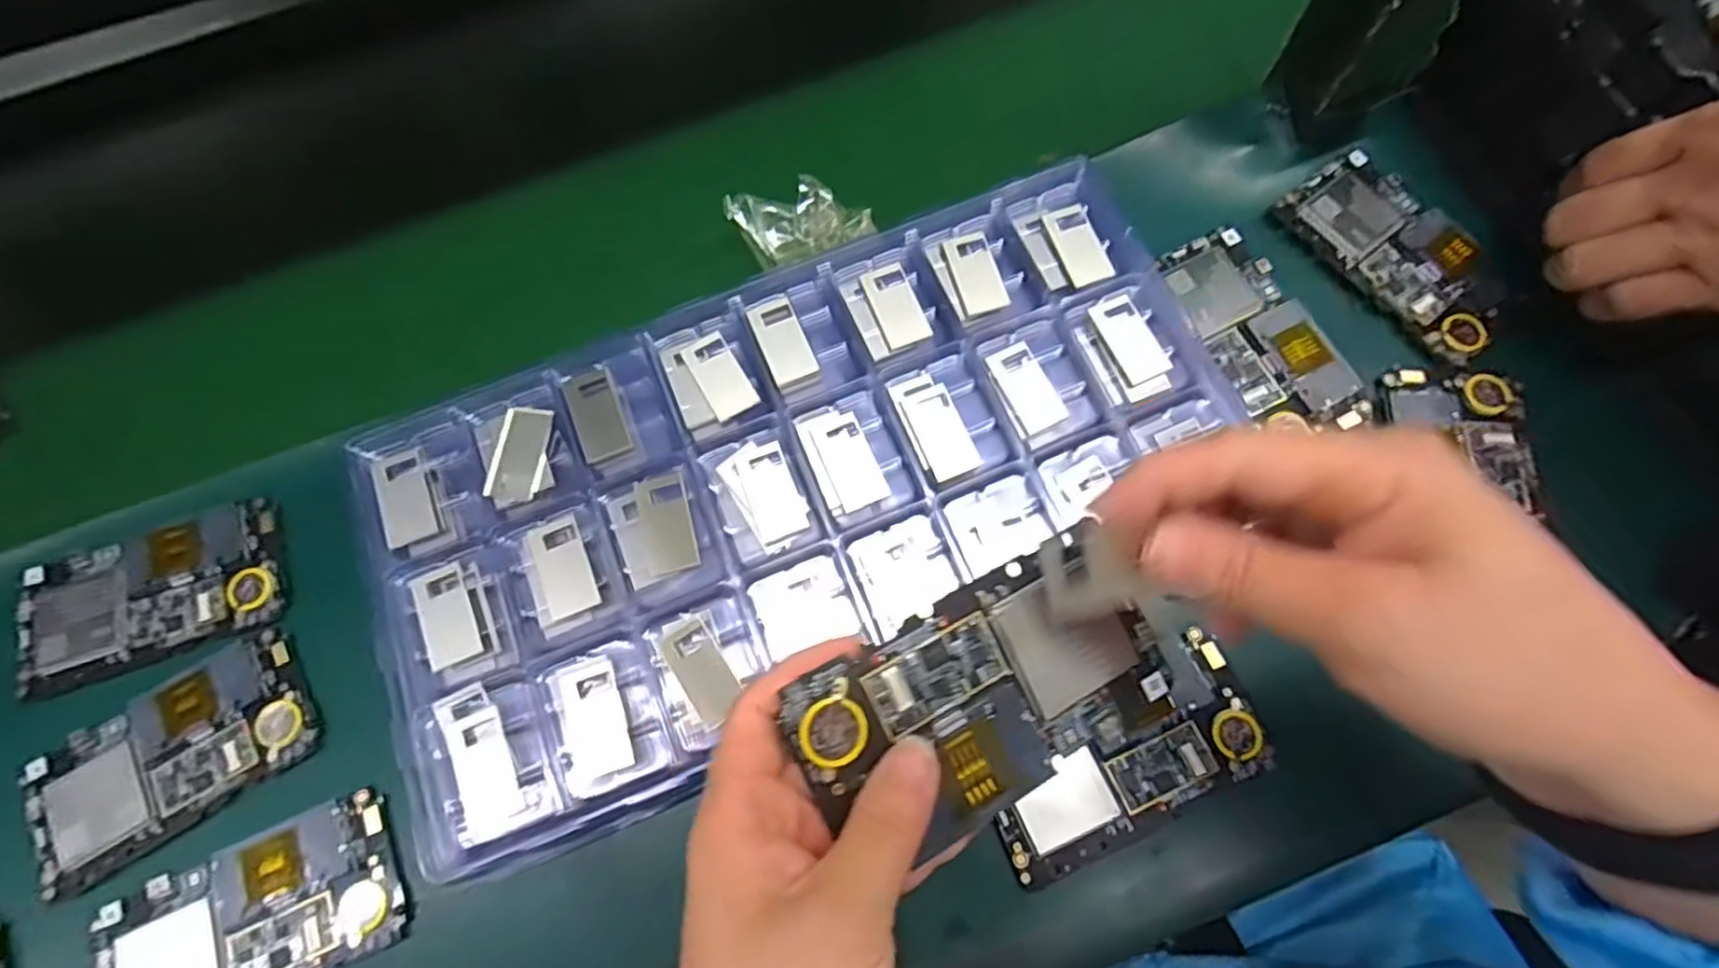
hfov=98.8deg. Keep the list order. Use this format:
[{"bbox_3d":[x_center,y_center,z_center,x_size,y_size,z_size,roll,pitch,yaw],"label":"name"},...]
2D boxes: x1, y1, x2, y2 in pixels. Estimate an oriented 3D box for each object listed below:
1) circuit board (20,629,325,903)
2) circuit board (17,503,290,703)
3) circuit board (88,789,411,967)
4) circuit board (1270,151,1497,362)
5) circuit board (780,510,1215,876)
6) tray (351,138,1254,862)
[{"bbox_3d":[-0.317,0.125,0.339,0.124,0.005,0.068,-30,75,-8],"label":"circuit board"},{"bbox_3d":[-0.349,0.053,0.362,0.126,0.007,0.068,-18,74,-4],"label":"circuit board"},{"bbox_3d":[-0.262,0.189,0.317,0.125,0.007,0.066,-24,74,-6],"label":"circuit board"},{"bbox_3d":[0.286,-0.123,0.389,0.063,0.010,0.121,-36,76,-9],"label":"circuit board"},{"bbox_3d":[0.047,0.067,0.237,0.130,0.005,0.070,-26,90,-17],"label":"circuit board"},{"bbox_3d":[-0.025,-0.006,0.344,0.380,0.033,0.195,-25,74,-6],"label":"tray"}]

